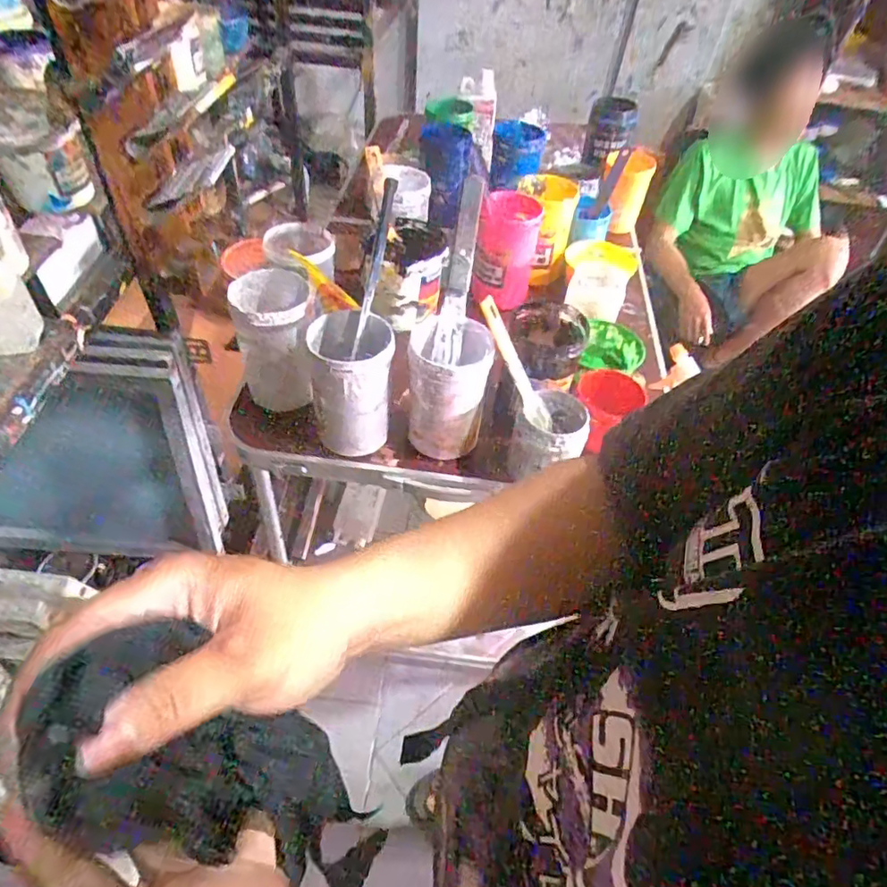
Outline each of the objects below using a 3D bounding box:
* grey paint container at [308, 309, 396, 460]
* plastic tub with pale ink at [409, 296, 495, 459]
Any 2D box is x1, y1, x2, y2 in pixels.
[{"bbox_3d":[-0.107,-0.070,0.672,0.090,0.135,0.094,-4,51,-9],"label":"grey paint container"},{"bbox_3d":[0.004,-0.075,0.682,0.087,0.152,0.102,2,50,-5],"label":"plastic tub with pale ink"}]

